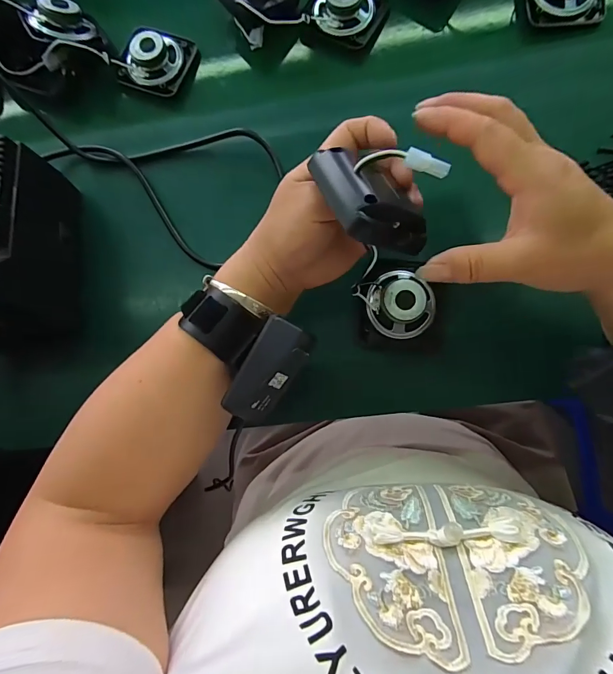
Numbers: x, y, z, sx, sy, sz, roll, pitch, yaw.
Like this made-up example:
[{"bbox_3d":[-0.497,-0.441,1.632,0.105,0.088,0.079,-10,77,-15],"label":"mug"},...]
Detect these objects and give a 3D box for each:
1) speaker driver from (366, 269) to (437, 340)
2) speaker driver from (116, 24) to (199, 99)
[{"bbox_3d":[0.072,-0.026,0.294,0.052,0.025,0.045,42,87,9],"label":"speaker driver"},{"bbox_3d":[-0.144,-0.269,0.366,0.065,0.024,0.062,22,84,8],"label":"speaker driver"}]

